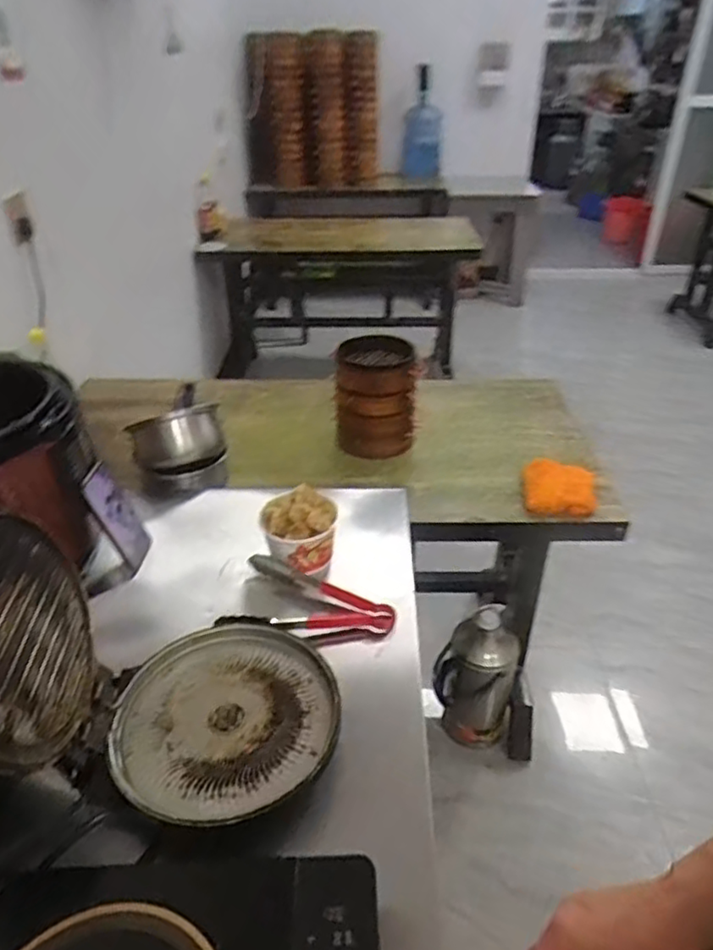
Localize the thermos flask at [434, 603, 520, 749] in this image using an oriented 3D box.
[{"bbox_3d":[0.282,0.483,1.564,0.181,0.369,0.145,29,43,36],"label":"thermos flask"}]

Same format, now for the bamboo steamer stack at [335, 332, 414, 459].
[{"bbox_3d":[0.042,-0.155,1.376,0.167,0.230,0.147,4,34,4],"label":"bamboo steamer stack"}]

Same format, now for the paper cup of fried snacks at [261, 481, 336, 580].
[{"bbox_3d":[-0.085,0.082,0.970,0.114,0.097,0.104,-5,34,-8],"label":"paper cup of fried snacks"}]

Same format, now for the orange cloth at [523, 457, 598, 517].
[{"bbox_3d":[0.395,0.021,1.246,0.133,0.026,0.164,6,34,8],"label":"orange cloth"}]

